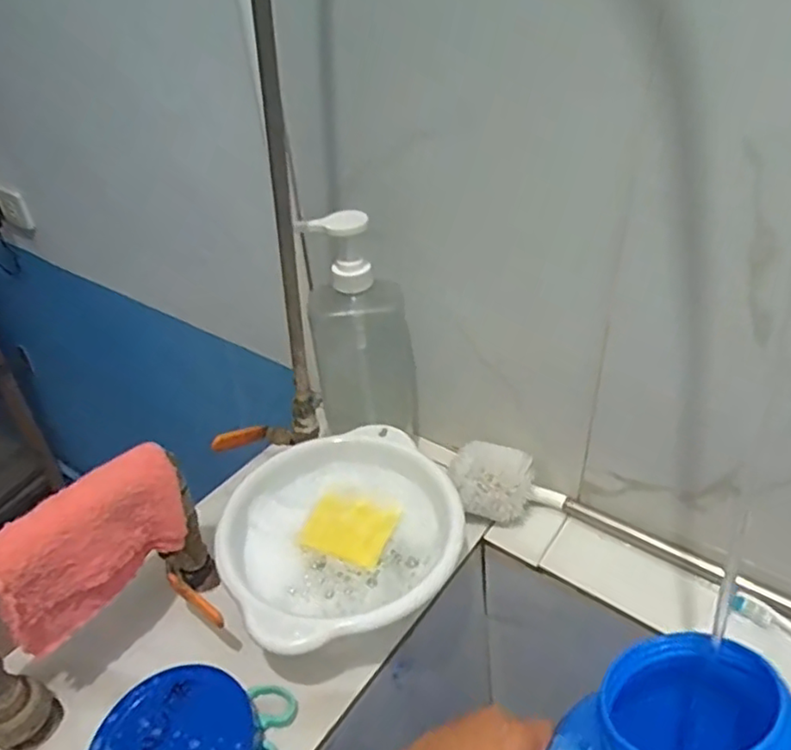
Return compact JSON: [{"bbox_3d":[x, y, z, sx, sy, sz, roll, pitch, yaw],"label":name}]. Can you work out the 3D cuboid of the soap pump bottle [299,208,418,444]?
[{"bbox_3d":[-0.031,-0.035,0.606,0.090,0.231,0.051,-1,37,5],"label":"soap pump bottle"}]

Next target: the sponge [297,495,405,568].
[{"bbox_3d":[-0.041,0.135,0.576,0.072,0.017,0.065,12,41,21],"label":"sponge"}]

